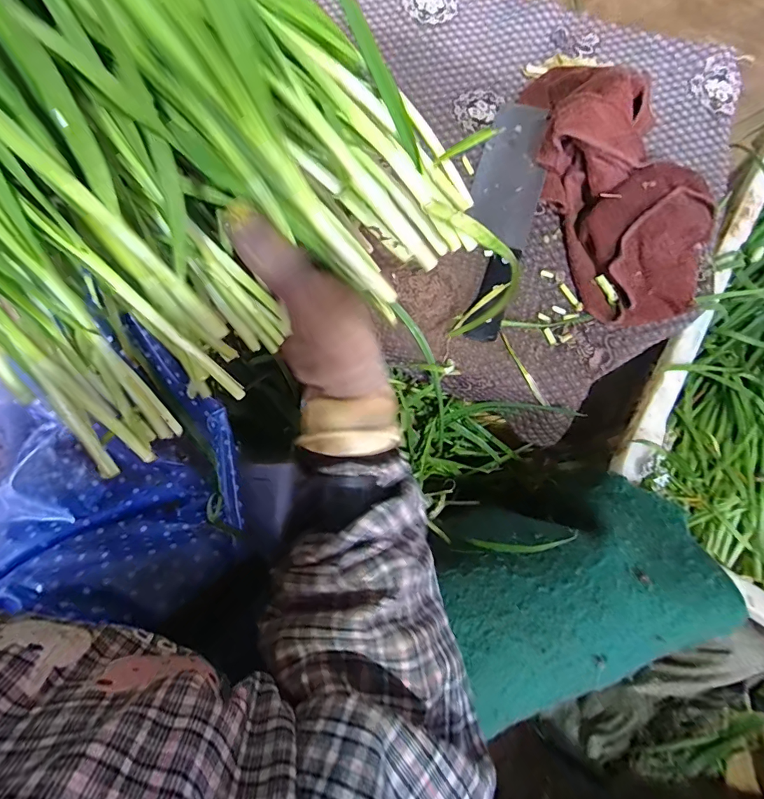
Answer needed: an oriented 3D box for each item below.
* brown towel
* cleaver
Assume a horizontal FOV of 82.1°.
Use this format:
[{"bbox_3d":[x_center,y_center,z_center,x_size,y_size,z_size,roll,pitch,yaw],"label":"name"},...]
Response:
[{"bbox_3d":[0.231,-0.222,0.422,0.136,0.079,0.291,-18,79,-5],"label":"brown towel"},{"bbox_3d":[0.118,-0.185,0.441,0.067,0.019,0.262,18,78,3],"label":"cleaver"}]

